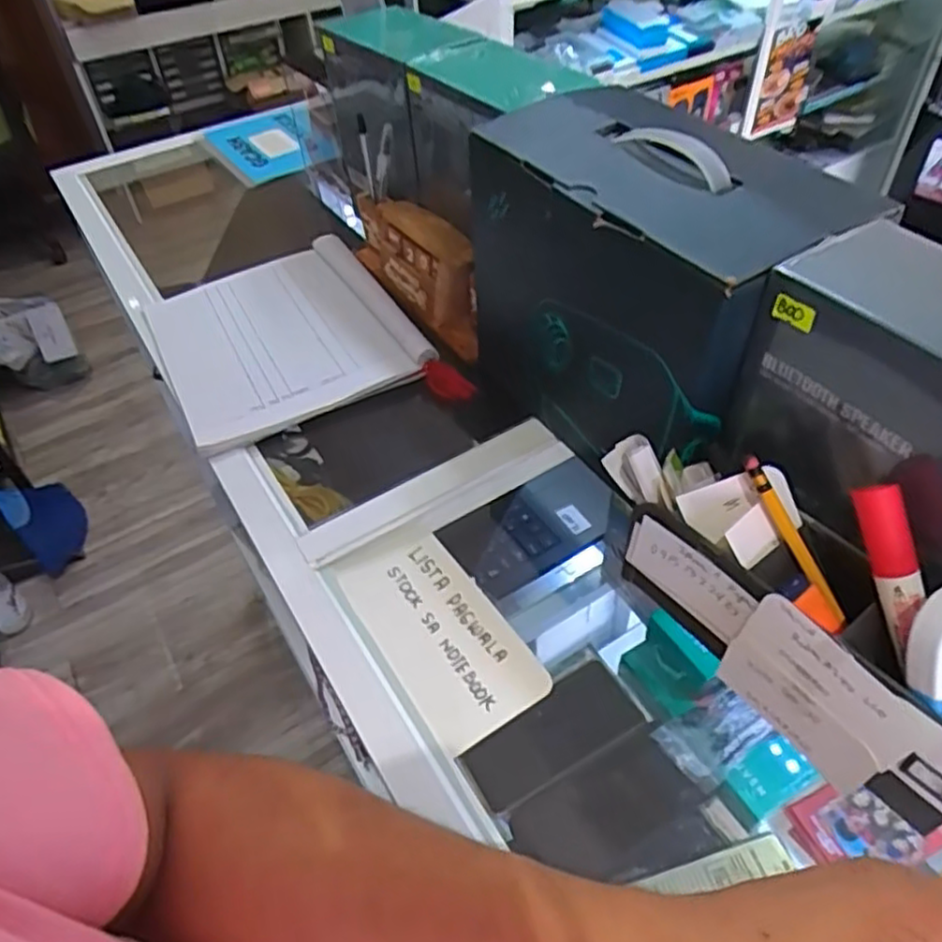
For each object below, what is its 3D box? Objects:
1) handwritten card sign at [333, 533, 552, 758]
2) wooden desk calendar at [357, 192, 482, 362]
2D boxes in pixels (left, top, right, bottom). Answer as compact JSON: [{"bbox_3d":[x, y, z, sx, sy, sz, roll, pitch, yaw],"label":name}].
[{"bbox_3d":[-0.020,0.103,0.449,0.075,0.009,0.150,-28,51,-21],"label":"handwritten card sign"},{"bbox_3d":[-0.053,-0.201,0.675,0.046,0.086,0.229,-26,50,-19],"label":"wooden desk calendar"}]

